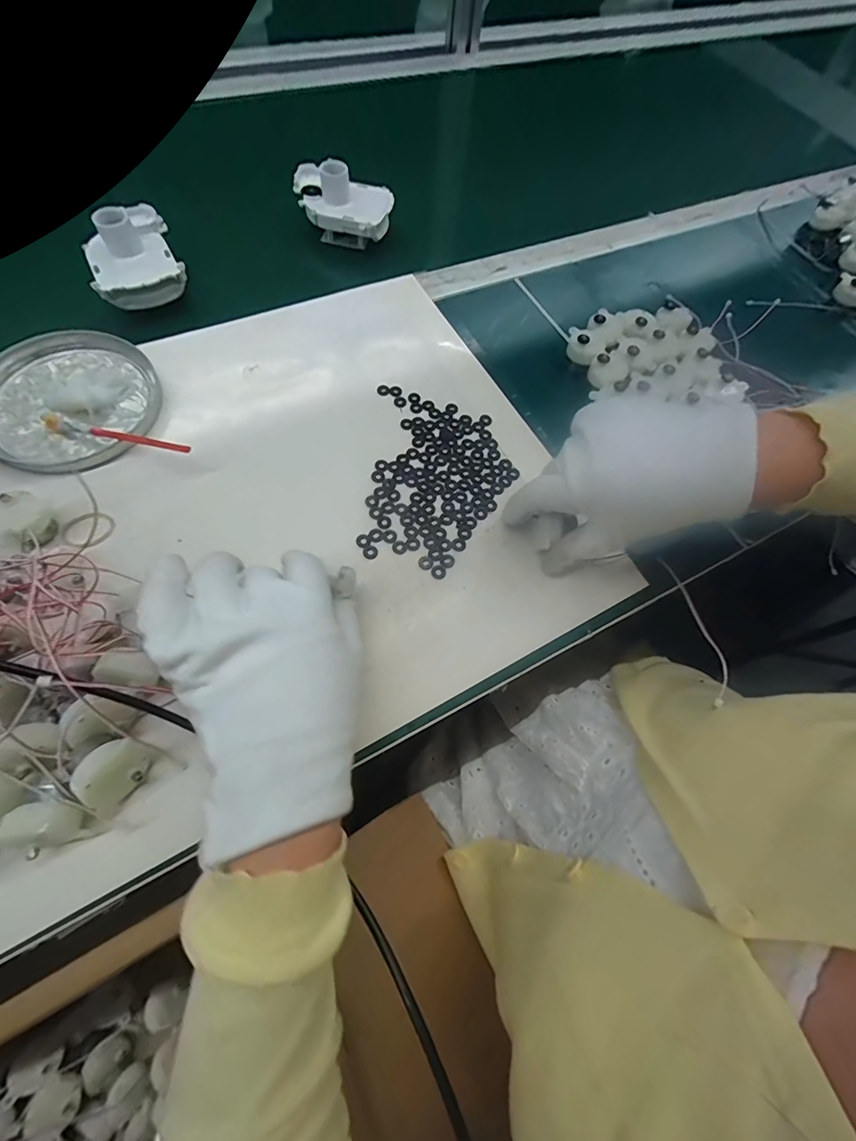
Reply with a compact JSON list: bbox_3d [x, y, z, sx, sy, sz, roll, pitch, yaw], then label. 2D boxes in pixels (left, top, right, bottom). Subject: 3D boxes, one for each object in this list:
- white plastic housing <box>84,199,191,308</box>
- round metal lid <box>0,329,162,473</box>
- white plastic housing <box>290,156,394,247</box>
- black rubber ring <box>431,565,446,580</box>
[{"bbox_3d":[-0.259,-0.276,0.366,0.070,0.050,0.089,-24,71,-15],"label":"white plastic housing"},{"bbox_3d":[-0.288,-0.137,0.331,0.133,0.020,0.127,2,67,-4],"label":"round metal lid"},{"bbox_3d":[-0.088,-0.372,0.423,0.099,0.055,0.059,12,66,0],"label":"white plastic housing"},{"bbox_3d":[0.008,0.001,0.301,0.010,0.004,0.011,1,65,-3],"label":"black rubber ring"}]

